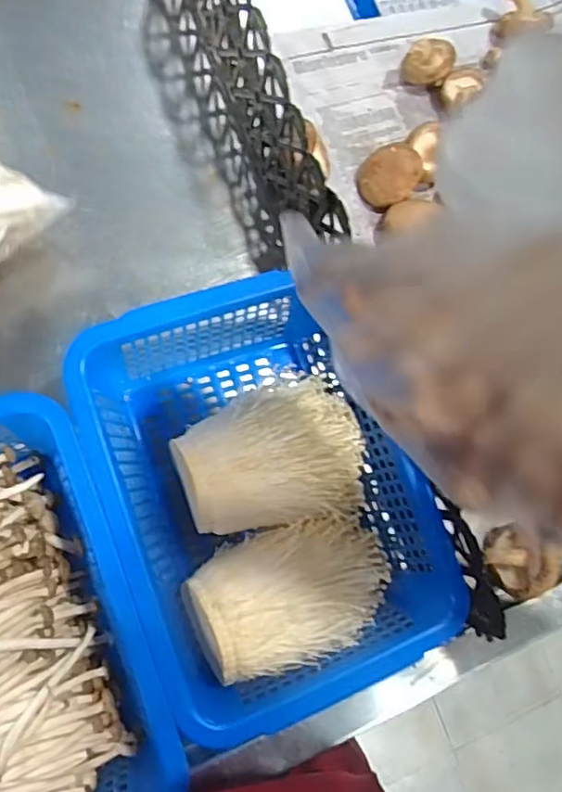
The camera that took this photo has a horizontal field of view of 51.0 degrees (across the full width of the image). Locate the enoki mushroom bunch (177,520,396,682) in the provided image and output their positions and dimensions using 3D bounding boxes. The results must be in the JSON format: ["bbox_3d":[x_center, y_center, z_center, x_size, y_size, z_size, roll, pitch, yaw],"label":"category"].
[{"bbox_3d":[0.012,0.146,0.435,0.147,0.066,0.096,-18,82,-4],"label":"enoki mushroom bunch"}]

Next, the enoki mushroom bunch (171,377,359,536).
[{"bbox_3d":[-0.006,0.042,0.457,0.136,0.066,0.112,-8,81,-2],"label":"enoki mushroom bunch"}]

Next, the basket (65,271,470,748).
[{"bbox_3d":[-0.016,0.070,0.450,0.230,0.090,0.309,-21,82,-4],"label":"basket"}]

